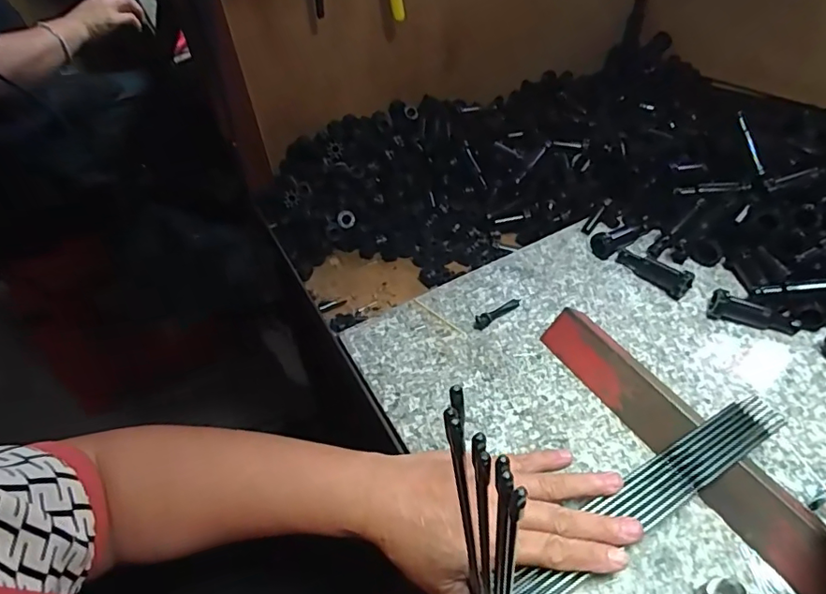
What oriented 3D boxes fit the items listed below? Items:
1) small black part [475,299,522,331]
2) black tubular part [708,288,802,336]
[{"bbox_3d":[0.074,0.013,0.466,0.051,0.010,0.011,-30,53,-21],"label":"small black part"},{"bbox_3d":[0.285,0.014,0.444,0.066,0.018,0.020,15,51,17],"label":"black tubular part"}]

